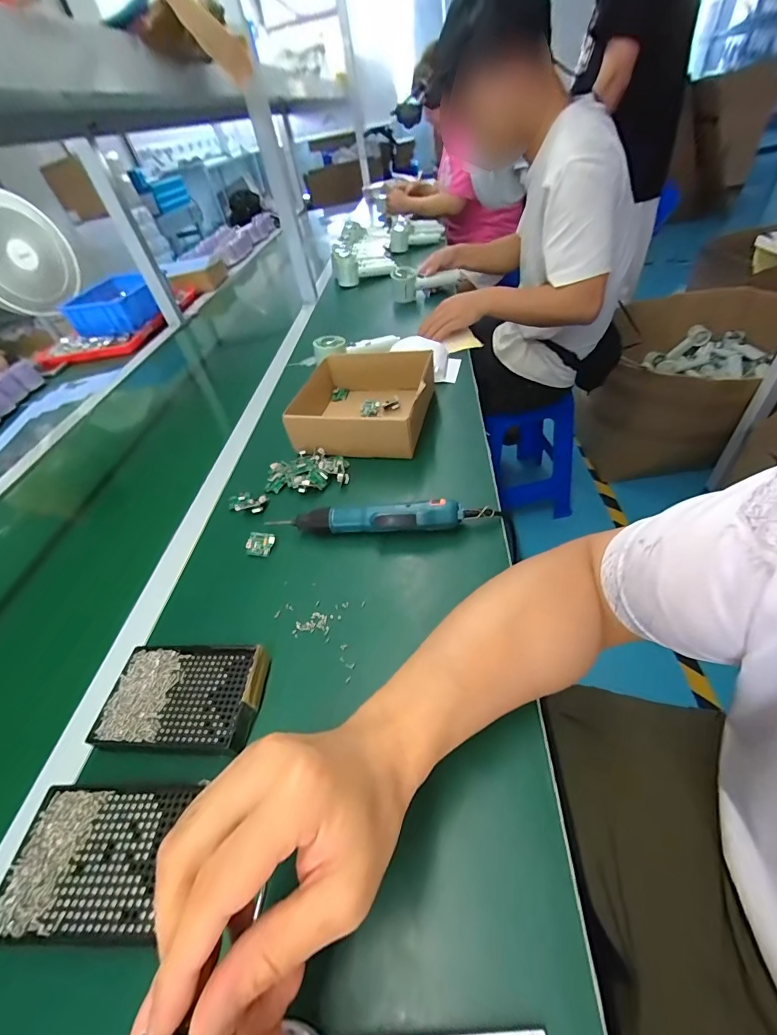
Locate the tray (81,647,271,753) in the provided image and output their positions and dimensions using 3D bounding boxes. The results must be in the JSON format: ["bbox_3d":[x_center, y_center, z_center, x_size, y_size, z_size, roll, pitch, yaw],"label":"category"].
[{"bbox_3d":[-0.187,0.159,0.359,0.143,0.016,0.087,-2,46,10],"label":"tray"}]

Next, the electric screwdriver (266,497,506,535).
[{"bbox_3d":[-0.008,0.004,0.472,0.265,0.047,0.032,-2,46,11],"label":"electric screwdriver"}]

